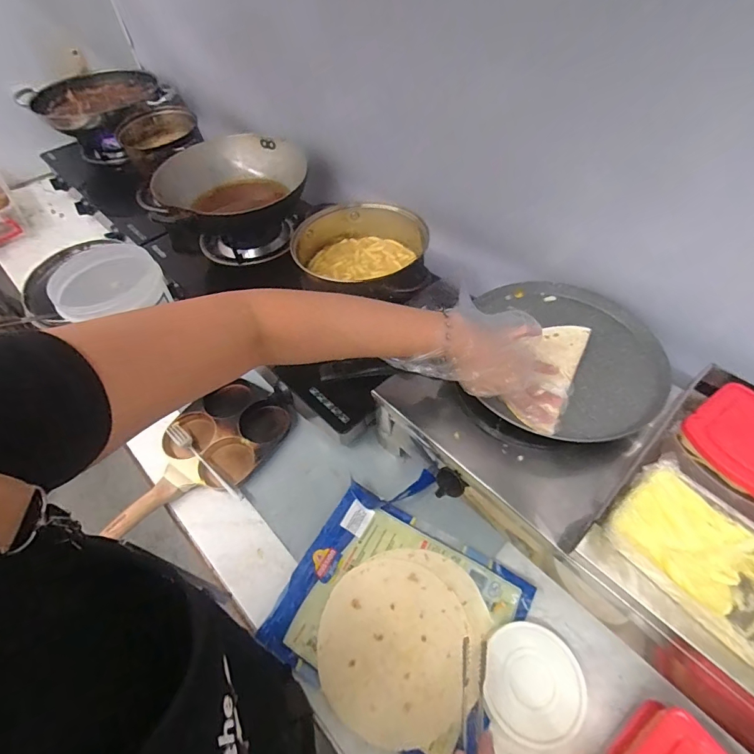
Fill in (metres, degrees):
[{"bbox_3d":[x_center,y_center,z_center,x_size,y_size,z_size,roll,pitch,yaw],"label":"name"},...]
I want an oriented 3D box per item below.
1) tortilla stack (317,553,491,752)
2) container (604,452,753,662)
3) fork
[{"bbox_3d":[0.034,0.334,0.526,0.216,0.012,0.197,-29,57,-18],"label":"tortilla stack"},{"bbox_3d":[0.325,0.177,0.399,0.120,0.036,0.175,-34,58,-20],"label":"container"},{"bbox_3d":[-0.290,0.138,0.683,0.184,0.020,0.023,34,62,25],"label":"fork"}]

